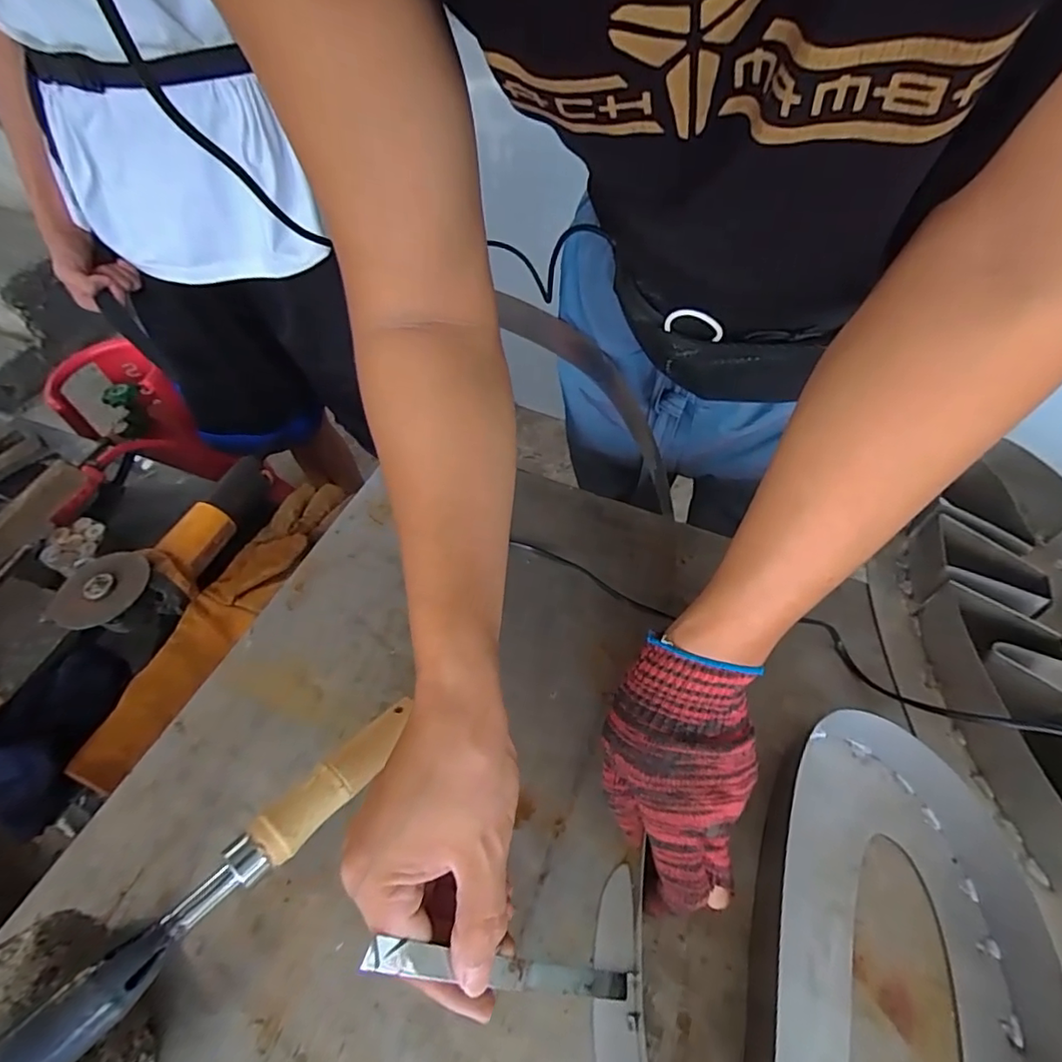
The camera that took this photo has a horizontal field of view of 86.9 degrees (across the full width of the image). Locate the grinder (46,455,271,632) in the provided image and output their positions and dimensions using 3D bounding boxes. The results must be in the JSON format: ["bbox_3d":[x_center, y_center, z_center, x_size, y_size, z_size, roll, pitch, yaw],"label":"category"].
[{"bbox_3d":[-0.424,0.021,0.680,0.080,0.084,0.289,13,42,13],"label":"grinder"}]

